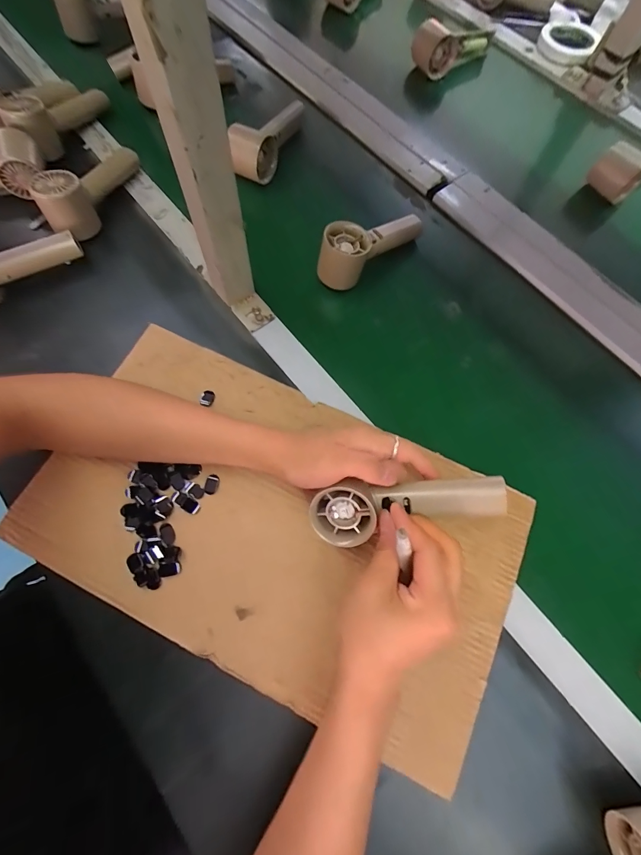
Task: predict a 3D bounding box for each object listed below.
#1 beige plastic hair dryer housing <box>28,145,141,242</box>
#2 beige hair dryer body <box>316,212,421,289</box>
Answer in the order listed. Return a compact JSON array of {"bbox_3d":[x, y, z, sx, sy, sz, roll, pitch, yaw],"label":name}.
[{"bbox_3d":[-0.298,-0.317,0.470,0.065,0.067,0.157,31,73,8],"label":"beige plastic hair dryer housing"},{"bbox_3d":[0.065,-0.247,0.476,0.166,0.061,0.058,-41,77,-14],"label":"beige hair dryer body"}]

